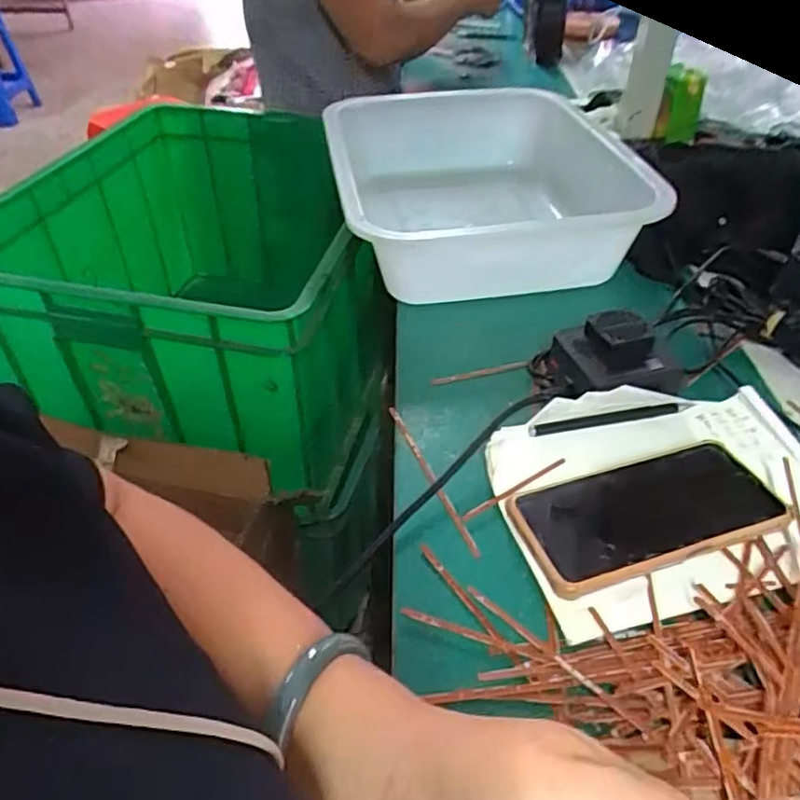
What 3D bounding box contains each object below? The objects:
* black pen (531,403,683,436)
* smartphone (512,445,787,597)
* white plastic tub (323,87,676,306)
[{"bbox_3d":[0.149,0.015,0.471,0.114,0.010,0.006,-10,43,-8],"label":"black pen"},{"bbox_3d":[0.154,0.068,0.404,0.157,0.016,0.075,-14,43,-11],"label":"smartphone"},{"bbox_3d":[0.073,-0.226,0.697,0.261,0.111,0.377,-8,42,-5],"label":"white plastic tub"}]

